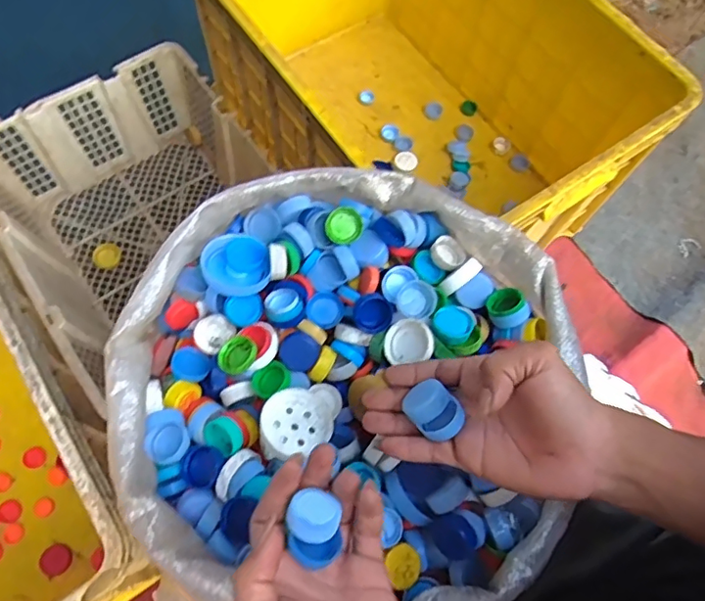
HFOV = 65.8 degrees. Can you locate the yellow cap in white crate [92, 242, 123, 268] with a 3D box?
[{"bbox_3d":[-0.390,-0.072,0.867,0.044,0.006,0.043,0,67,0],"label":"yellow cap in white crate"}]

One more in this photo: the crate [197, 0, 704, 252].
[{"bbox_3d":[0.073,-0.335,0.841,0.419,0.325,0.668,-33,71,-13],"label":"crate"}]

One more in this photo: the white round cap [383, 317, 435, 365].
[{"bbox_3d":[0.047,0.032,0.442,0.038,0.014,0.038,-1,87,25],"label":"white round cap"}]

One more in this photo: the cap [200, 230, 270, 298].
[{"bbox_3d":[-0.100,-0.027,0.464,0.054,0.026,0.054,8,68,-20],"label":"cap"}]

